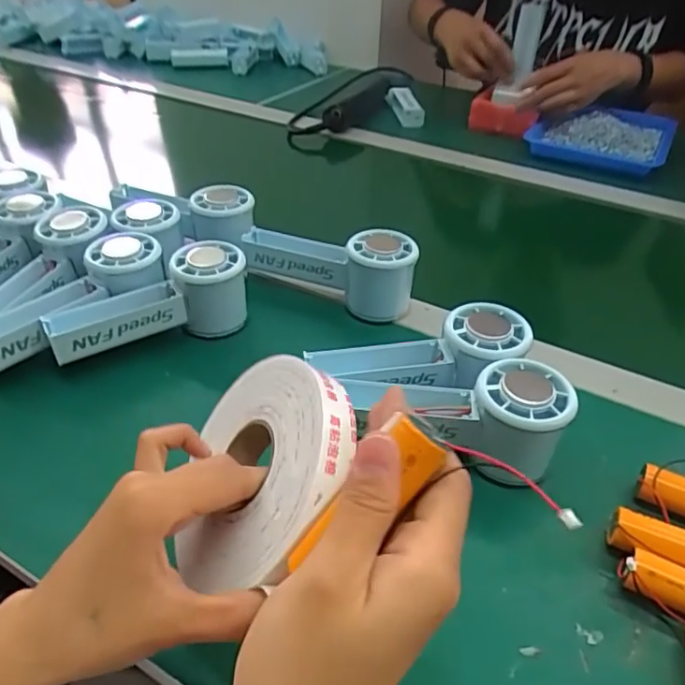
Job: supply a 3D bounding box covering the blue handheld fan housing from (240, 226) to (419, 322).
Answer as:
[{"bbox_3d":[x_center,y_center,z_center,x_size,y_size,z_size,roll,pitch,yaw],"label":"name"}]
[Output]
[{"bbox_3d":[-0.012,-0.068,0.500,0.153,0.066,0.046,15,41,14],"label":"blue handheld fan housing"}]

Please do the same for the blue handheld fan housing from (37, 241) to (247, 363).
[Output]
[{"bbox_3d":[-0.147,-0.026,0.442,0.144,0.064,0.043,-19,44,-24],"label":"blue handheld fan housing"}]

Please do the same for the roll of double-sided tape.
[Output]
[{"bbox_3d":[-0.035,0.056,0.263,0.098,0.012,0.105,-22,48,40],"label":"roll of double-sided tape"}]

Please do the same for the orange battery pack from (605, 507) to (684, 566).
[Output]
[{"bbox_3d":[0.181,0.115,0.311,0.071,0.022,0.025,18,42,18],"label":"orange battery pack"}]

